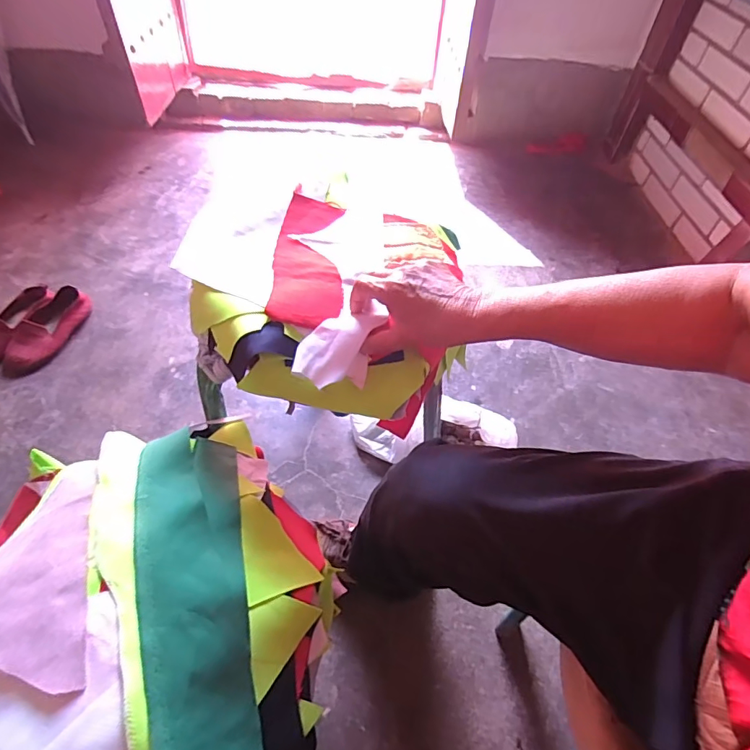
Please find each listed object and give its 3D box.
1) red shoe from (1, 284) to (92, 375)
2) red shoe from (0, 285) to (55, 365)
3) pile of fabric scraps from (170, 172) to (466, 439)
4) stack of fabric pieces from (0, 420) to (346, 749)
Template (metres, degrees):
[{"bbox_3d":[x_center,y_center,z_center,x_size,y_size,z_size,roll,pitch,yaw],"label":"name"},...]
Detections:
[{"bbox_3d":[-0.664,-0.092,0.956,0.074,0.060,0.213,14,49,6],"label":"red shoe"},{"bbox_3d":[-0.733,-0.101,0.955,0.076,0.051,0.214,8,48,0],"label":"red shoe"},{"bbox_3d":[-0.063,-0.096,0.535,0.302,0.088,0.277,8,50,4],"label":"pile of fabric scraps"},{"bbox_3d":[-0.205,0.207,0.424,0.322,0.099,0.365,2,49,-5],"label":"stack of fabric pieces"}]

